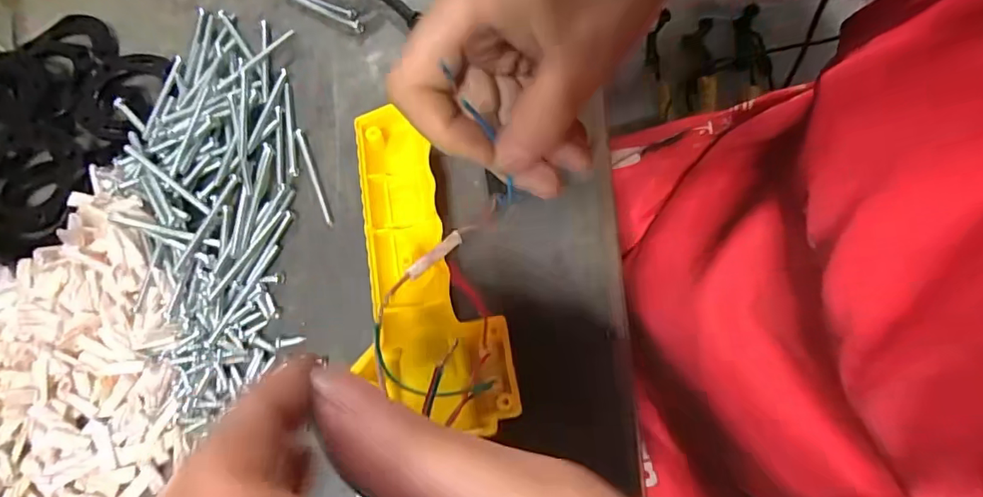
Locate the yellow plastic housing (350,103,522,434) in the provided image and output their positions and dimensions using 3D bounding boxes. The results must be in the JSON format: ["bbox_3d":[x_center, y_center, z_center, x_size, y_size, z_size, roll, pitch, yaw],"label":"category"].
[{"bbox_3d":[-0.031,0.005,0.235,0.063,0.029,0.152,-10,73,-1],"label":"yellow plastic housing"}]

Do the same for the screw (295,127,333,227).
[{"bbox_3d":[-0.095,-0.038,0.262,0.005,0.006,0.057,-21,74,-4],"label":"screw"}]

